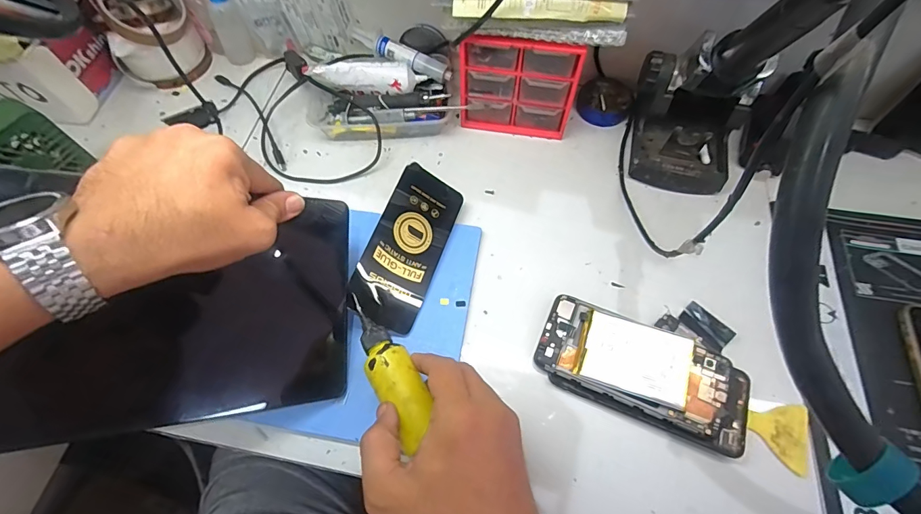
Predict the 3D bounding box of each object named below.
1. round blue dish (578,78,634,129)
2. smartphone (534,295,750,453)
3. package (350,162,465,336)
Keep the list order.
[{"bbox_3d":[0.179,-0.192,0.517,0.059,0.026,0.062,0,63,1],"label":"round blue dish"},{"bbox_3d":[0.158,0.099,0.368,0.176,0.020,0.079,20,65,11],"label":"smartphone"},{"bbox_3d":[-0.049,-0.011,0.403,0.071,0.004,0.155,31,67,-23],"label":"package"}]

